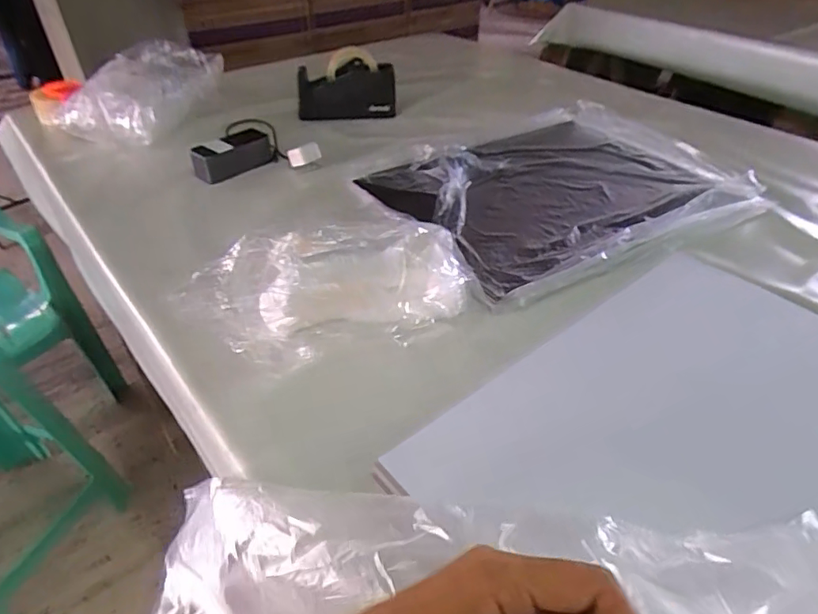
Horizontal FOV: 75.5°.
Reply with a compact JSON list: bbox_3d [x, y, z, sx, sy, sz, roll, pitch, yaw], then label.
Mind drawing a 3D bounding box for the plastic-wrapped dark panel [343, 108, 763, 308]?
[{"bbox_3d":[0.231,-0.203,0.848,0.553,0.037,0.432,-19,41,-23],"label":"plastic-wrapped dark panel"}]

